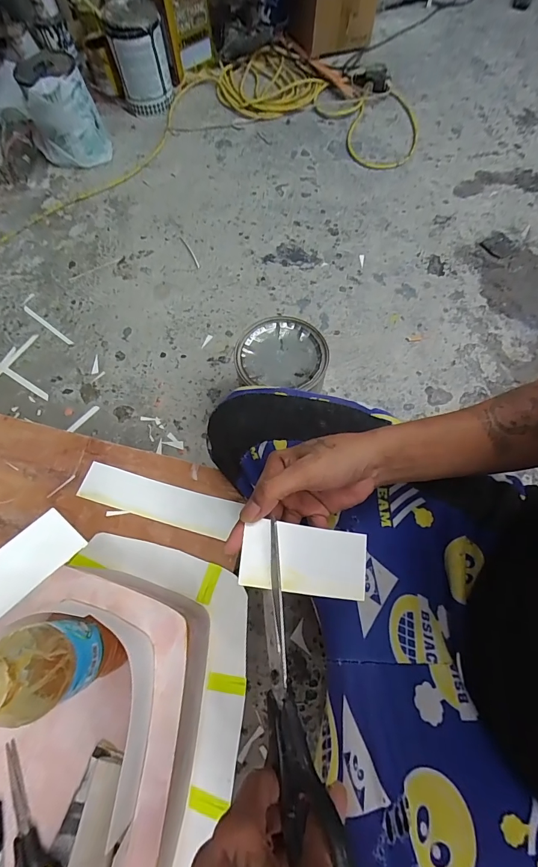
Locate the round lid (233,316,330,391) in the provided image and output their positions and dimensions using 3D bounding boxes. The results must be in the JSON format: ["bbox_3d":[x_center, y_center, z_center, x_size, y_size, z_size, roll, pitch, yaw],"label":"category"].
[{"bbox_3d":[0.023,-0.144,0.655,0.155,0.019,0.139,6,68,3],"label":"round lid"}]

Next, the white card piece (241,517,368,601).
[{"bbox_3d":[0.030,0.101,0.303,0.104,0.004,0.052,9,68,-10],"label":"white card piece"}]

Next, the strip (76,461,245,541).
[{"bbox_3d":[-0.154,0.092,0.522,0.223,0.005,0.053,15,69,6],"label":"strip"}]

